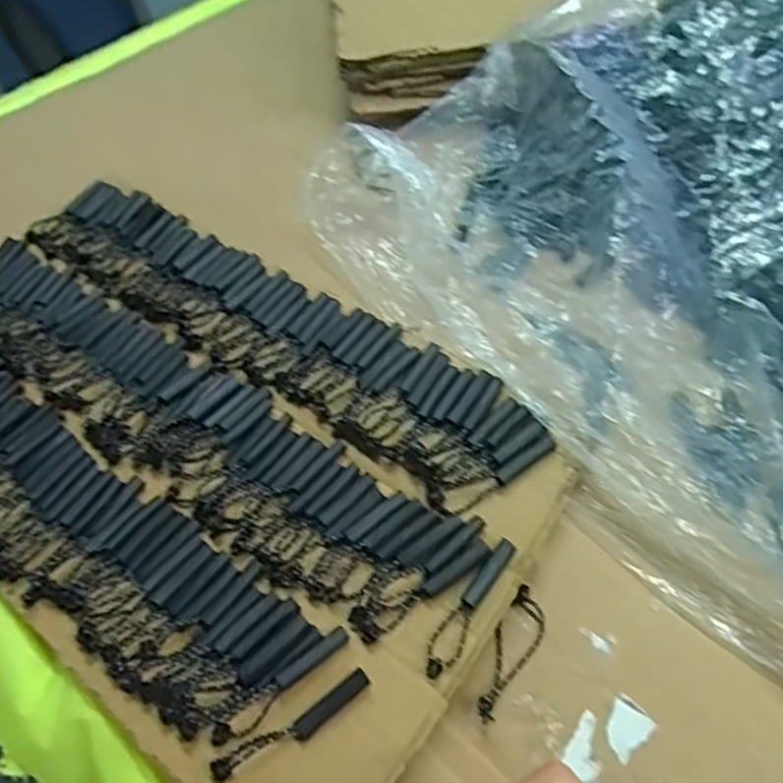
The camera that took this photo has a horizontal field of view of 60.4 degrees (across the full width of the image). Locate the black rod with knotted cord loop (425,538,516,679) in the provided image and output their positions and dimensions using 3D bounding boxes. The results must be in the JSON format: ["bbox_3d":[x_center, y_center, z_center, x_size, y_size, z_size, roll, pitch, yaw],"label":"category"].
[{"bbox_3d":[0.036,0.100,0.316,0.014,0.008,0.072,26,63,20],"label":"black rod with knotted cord loop"}]

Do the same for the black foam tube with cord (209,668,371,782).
[{"bbox_3d":[-0.043,0.146,0.292,0.075,0.008,0.012,-27,59,-13],"label":"black foam tube with cord"}]

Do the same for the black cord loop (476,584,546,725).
[{"bbox_3d":[0.055,0.123,0.316,0.020,0.007,0.061,29,64,21],"label":"black cord loop"}]

